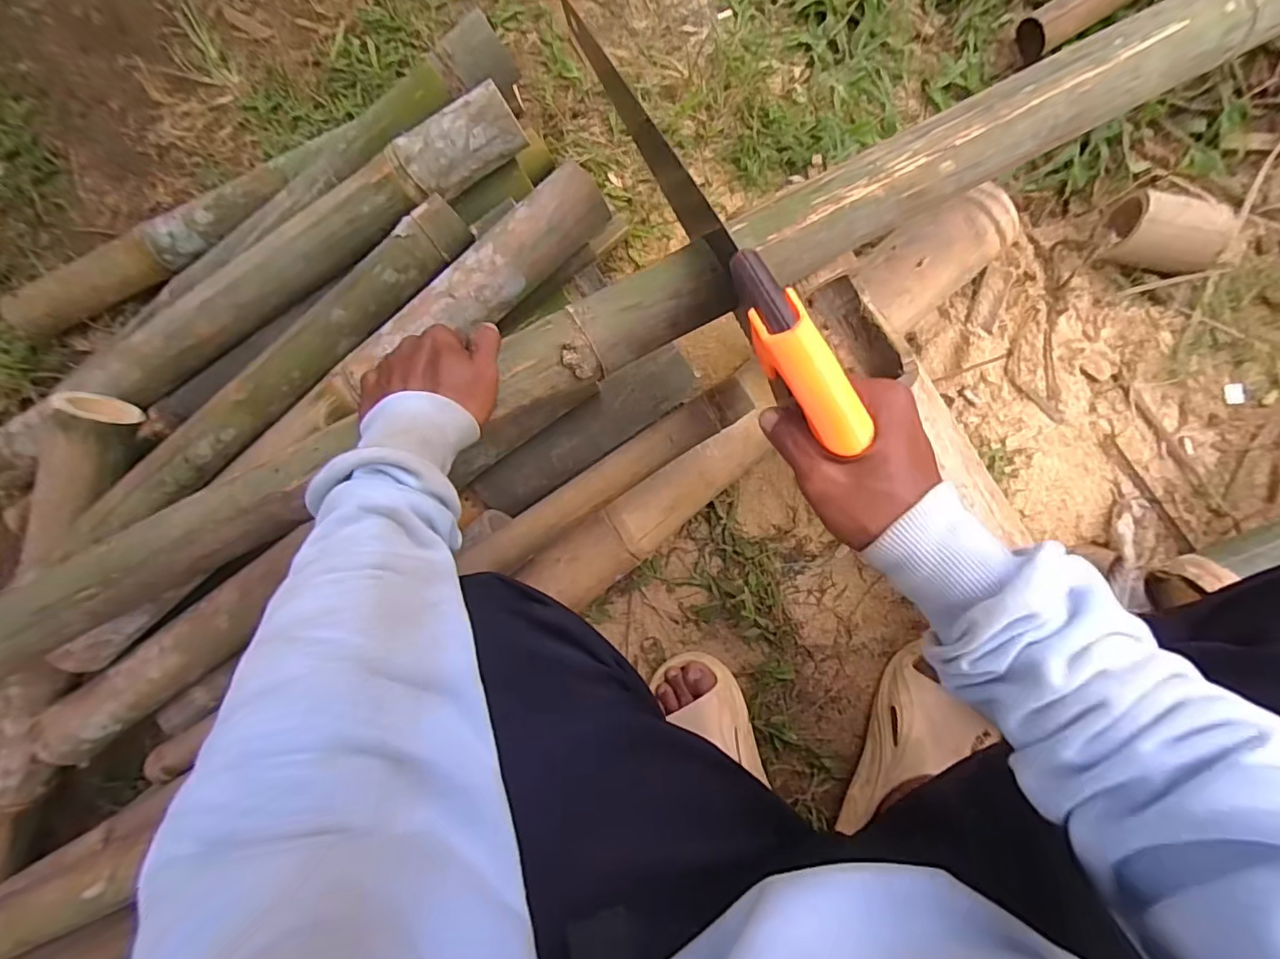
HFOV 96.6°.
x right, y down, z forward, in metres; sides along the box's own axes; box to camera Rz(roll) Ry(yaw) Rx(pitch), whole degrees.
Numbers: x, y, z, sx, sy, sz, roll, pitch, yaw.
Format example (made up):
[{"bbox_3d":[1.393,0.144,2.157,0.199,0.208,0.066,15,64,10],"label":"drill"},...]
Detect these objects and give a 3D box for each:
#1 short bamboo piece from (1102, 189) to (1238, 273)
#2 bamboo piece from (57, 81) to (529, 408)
[{"bbox_3d":[0.528,-0.240,0.575,0.107,0.054,0.067,25,89,10],"label":"short bamboo piece"},{"bbox_3d":[-0.345,-0.224,0.572,0.517,0.057,0.060,-30,81,5],"label":"bamboo piece"}]

